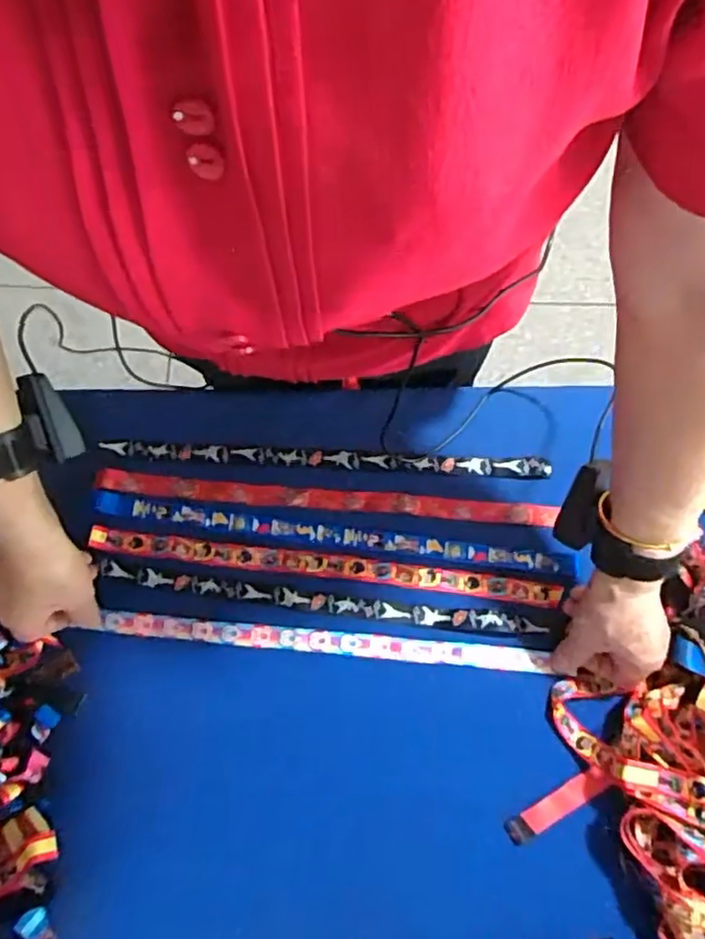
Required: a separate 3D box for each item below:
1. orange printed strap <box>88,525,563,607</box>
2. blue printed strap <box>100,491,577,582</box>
[{"bbox_3d":[-0.029,0.090,0.588,0.438,0.009,0.024,6,73,4],"label":"orange printed strap"},{"bbox_3d":[-0.018,0.062,0.597,0.461,0.009,0.024,7,78,4],"label":"blue printed strap"}]

